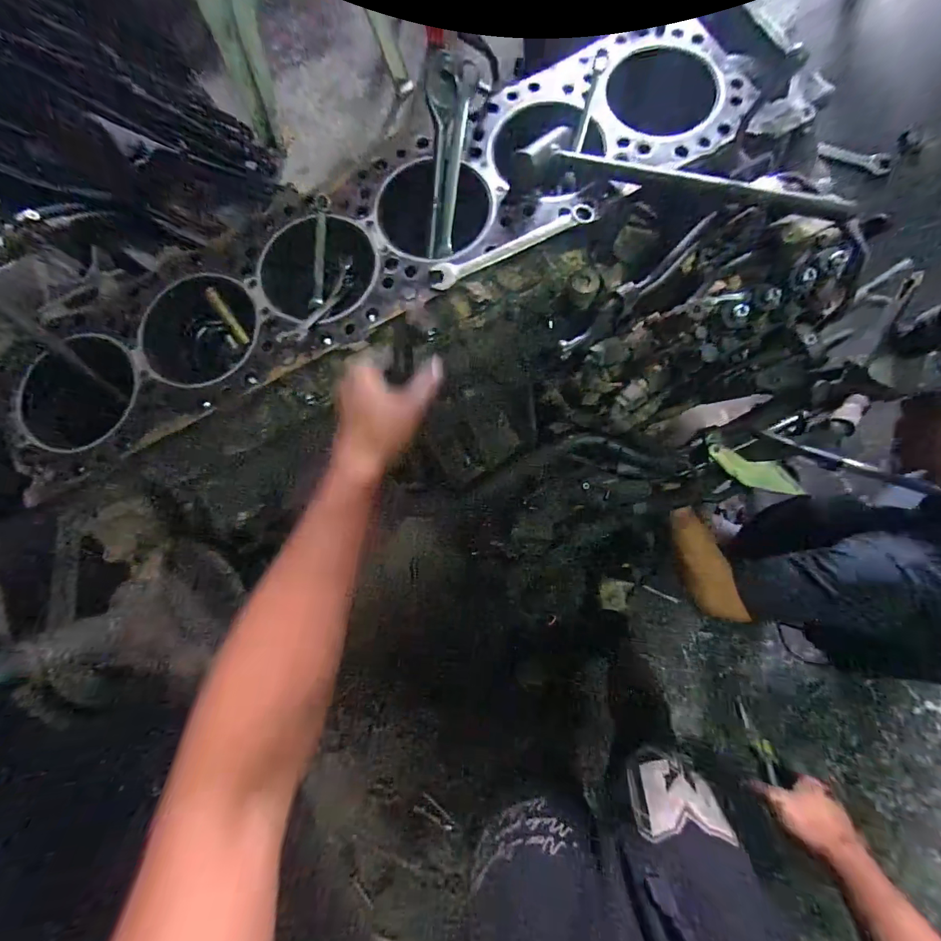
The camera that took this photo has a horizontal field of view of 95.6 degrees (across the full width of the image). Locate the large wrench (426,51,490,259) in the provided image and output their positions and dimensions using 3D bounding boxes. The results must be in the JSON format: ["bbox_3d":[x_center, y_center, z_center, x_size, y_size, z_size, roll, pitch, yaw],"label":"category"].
[{"bbox_3d":[-0.028,-0.371,0.521,0.064,0.026,0.200,12,118,9],"label":"large wrench"}]

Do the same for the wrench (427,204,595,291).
[{"bbox_3d":[0.048,-0.261,0.486,0.200,0.014,0.036,-23,83,6],"label":"wrench"}]

